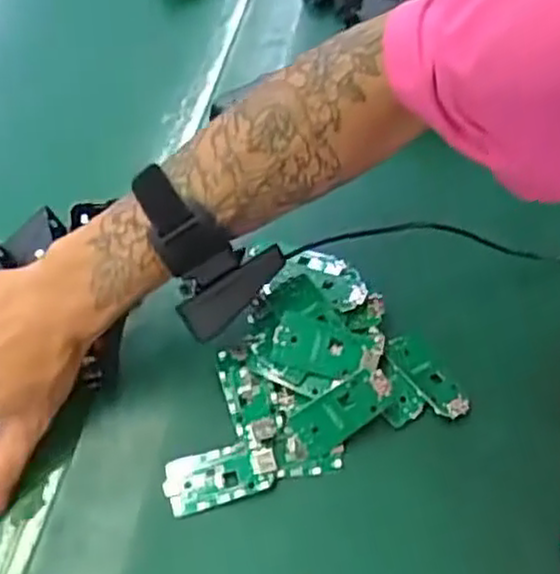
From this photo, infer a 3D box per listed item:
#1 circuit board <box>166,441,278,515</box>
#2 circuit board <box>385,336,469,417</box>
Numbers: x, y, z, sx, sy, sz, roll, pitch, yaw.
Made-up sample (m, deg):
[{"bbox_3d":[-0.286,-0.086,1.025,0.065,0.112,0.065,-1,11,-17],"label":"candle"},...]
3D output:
[{"bbox_3d":[-0.034,0.110,0.435,0.063,0.004,0.032,-12,59,-7],"label":"circuit board"},{"bbox_3d":[0.092,0.057,0.473,0.025,0.007,0.062,-29,62,-16],"label":"circuit board"}]

